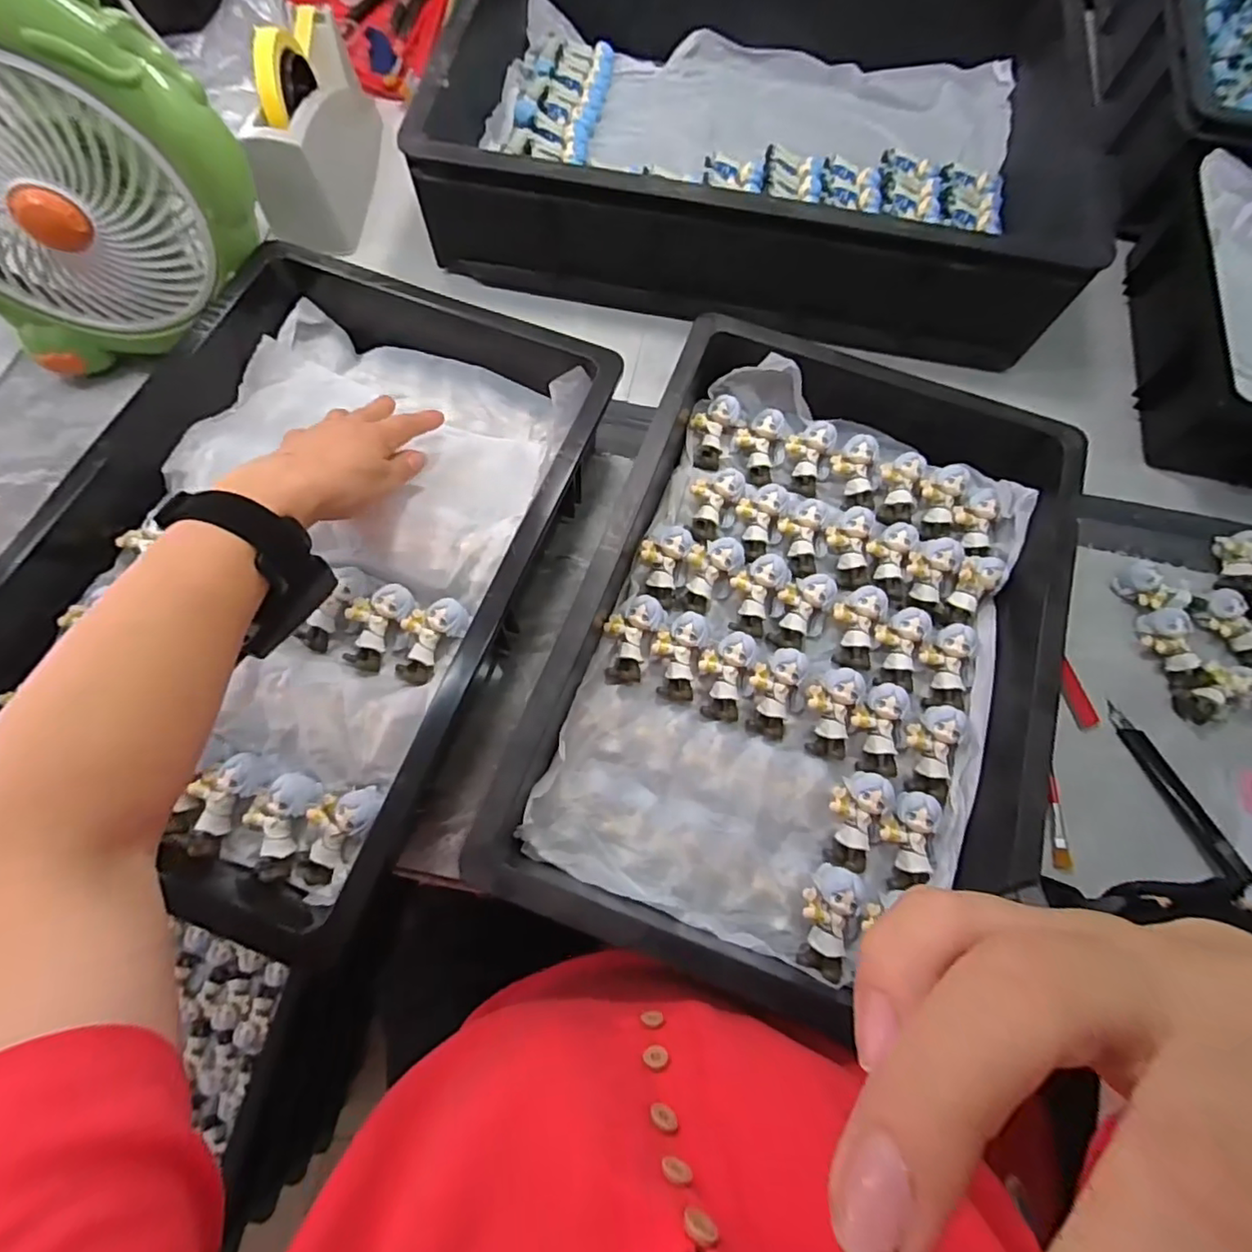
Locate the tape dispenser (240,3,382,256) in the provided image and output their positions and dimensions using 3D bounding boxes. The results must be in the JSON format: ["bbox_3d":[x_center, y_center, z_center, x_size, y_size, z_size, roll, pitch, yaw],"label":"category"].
[{"bbox_3d":[-0.301,-0.484,0.564,0.063,0.123,0.228,-1,71,-2],"label":"tape dispenser"}]

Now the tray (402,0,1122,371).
[{"bbox_3d":[0.132,-0.504,0.593,0.587,0.125,0.403,11,71,2],"label":"tray"}]

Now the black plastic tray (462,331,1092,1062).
[{"bbox_3d":[0.127,0.003,0.413,0.305,0.070,0.454,20,71,5],"label":"black plastic tray"}]

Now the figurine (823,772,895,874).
[{"bbox_3d":[0.154,0.129,0.389,0.036,0.021,0.064,20,84,5],"label":"figurine"}]

